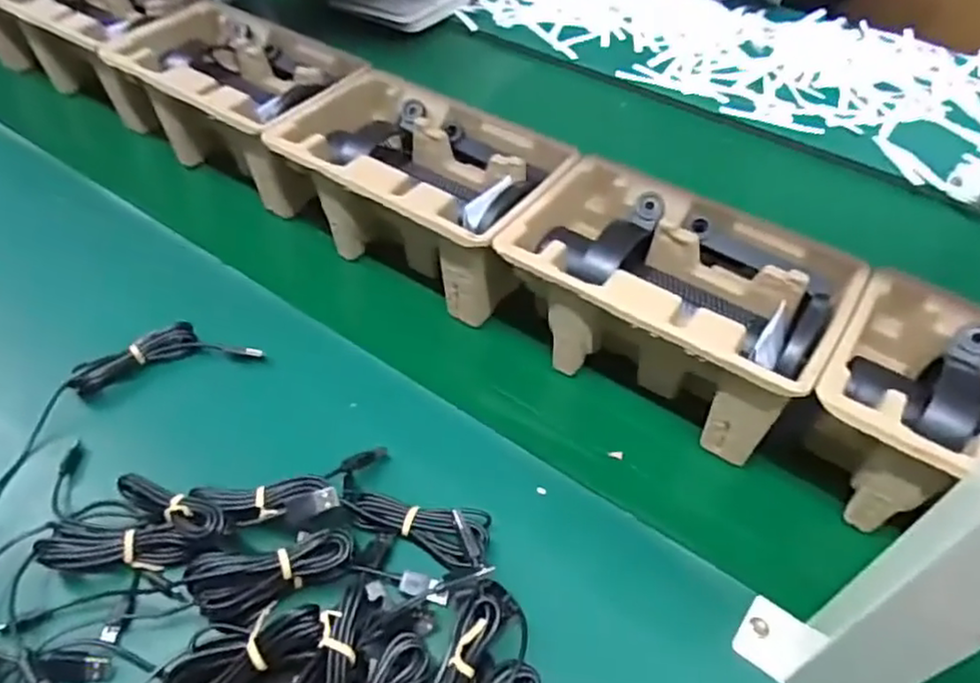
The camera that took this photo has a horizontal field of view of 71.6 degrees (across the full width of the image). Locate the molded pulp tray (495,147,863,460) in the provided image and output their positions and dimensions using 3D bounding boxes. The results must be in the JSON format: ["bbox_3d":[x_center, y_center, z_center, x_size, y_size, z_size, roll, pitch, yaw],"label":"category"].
[{"bbox_3d":[0.130,-0.027,0.506,0.227,0.100,0.145,27,51,22],"label":"molded pulp tray"}]

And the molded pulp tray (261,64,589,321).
[{"bbox_3d":[-0.058,-0.127,0.588,0.231,0.102,0.152,27,51,22],"label":"molded pulp tray"}]

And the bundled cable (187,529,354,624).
[{"bbox_3d":[-0.126,0.136,0.398,0.088,0.025,0.032,-7,47,-8],"label":"bundled cable"}]

